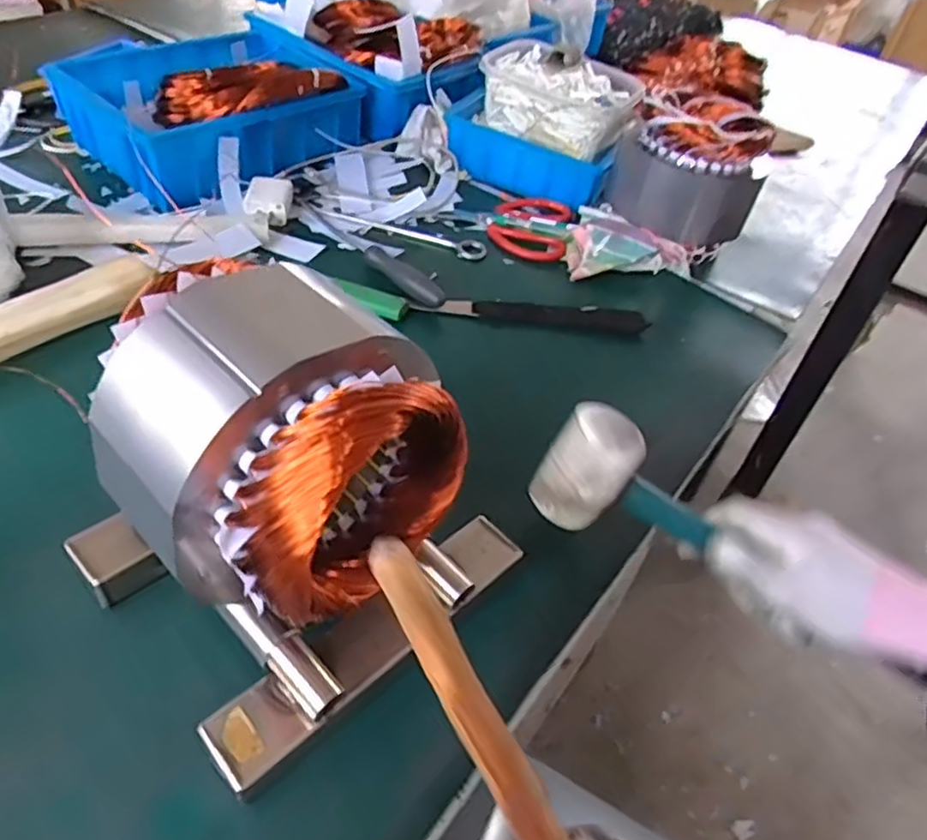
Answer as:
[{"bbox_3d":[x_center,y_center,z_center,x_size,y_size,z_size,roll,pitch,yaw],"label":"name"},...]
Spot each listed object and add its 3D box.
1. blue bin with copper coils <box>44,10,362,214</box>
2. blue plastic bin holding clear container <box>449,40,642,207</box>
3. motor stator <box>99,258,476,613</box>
[{"bbox_3d":[-0.271,-0.341,0.755,0.212,0.104,0.262,37,50,26],"label":"blue bin with copper coils"},{"bbox_3d":[0.090,-0.340,0.783,0.202,0.128,0.119,25,46,16],"label":"blue plastic bin holding clear container"},{"bbox_3d":[-0.090,0.008,0.324,0.135,0.121,0.122,37,50,26],"label":"motor stator"}]

